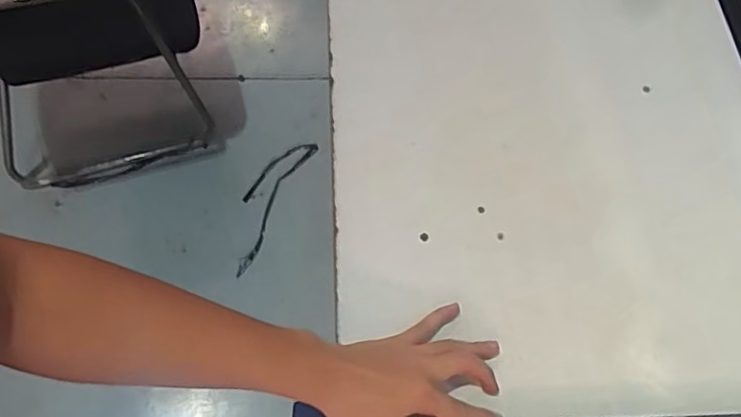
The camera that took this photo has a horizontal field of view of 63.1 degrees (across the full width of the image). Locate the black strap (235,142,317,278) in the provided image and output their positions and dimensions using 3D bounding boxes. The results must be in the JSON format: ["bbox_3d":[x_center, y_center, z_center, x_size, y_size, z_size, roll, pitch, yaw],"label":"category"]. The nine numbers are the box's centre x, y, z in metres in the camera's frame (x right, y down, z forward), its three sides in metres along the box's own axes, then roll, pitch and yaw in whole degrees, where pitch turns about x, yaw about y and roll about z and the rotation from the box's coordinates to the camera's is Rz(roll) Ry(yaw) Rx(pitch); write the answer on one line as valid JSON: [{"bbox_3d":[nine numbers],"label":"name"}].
[{"bbox_3d":[-0.290,-0.019,1.662,0.115,0.019,0.454,18,56,12],"label":"black strap"}]

